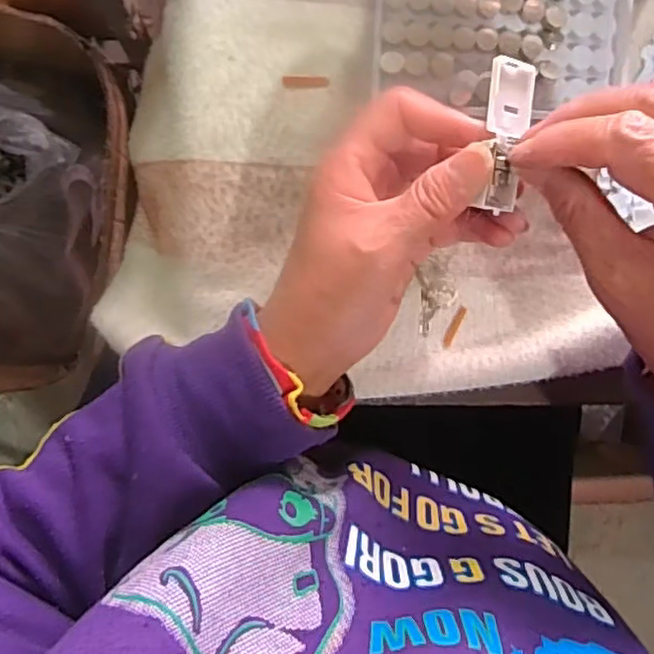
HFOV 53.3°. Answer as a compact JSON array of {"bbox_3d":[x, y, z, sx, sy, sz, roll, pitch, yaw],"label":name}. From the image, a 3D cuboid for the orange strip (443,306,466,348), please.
[{"bbox_3d":[0.067,0.000,0.339,0.005,0.004,0.023,24,93,-9],"label":"orange strip"}]

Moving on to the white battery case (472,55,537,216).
[{"bbox_3d":[0.070,-0.074,0.249,0.020,0.010,0.055,0,102,-7],"label":"white battery case"}]

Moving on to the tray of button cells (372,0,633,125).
[{"bbox_3d":[0.086,-0.152,0.316,0.127,0.010,0.084,1,96,-7],"label":"tray of button cells"}]

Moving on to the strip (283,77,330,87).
[{"bbox_3d":[-0.010,-0.118,0.314,0.022,0.004,0.005,3,96,9],"label":"strip"}]

